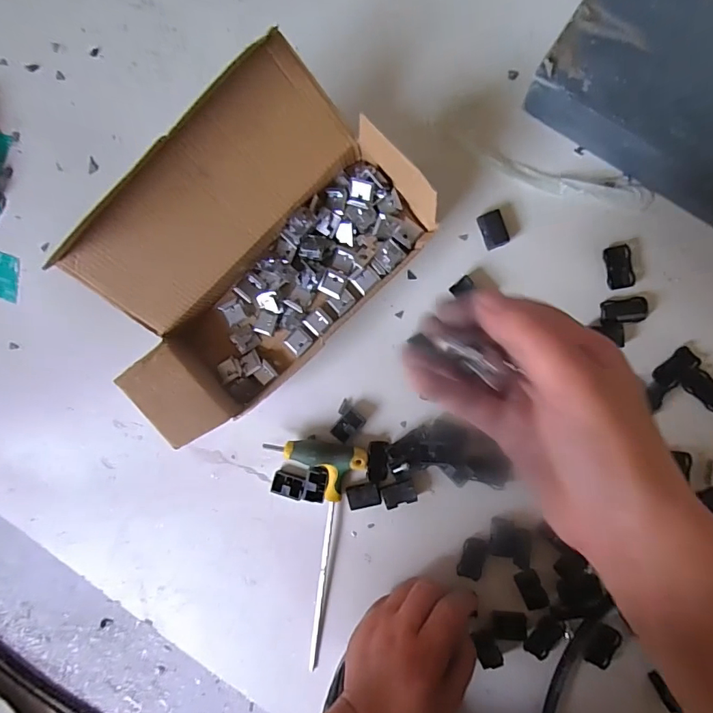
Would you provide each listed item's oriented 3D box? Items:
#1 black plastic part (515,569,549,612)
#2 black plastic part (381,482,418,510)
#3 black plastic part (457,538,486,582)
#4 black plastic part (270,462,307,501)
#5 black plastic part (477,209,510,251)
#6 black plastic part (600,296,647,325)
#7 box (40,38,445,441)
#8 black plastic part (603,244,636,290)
[{"bbox_3d":[0.143,0.190,0.380,0.019,0.004,0.033,-25,89,8],"label":"black plastic part"},{"bbox_3d":[0.036,0.115,0.394,0.027,0.012,0.018,-20,90,8],"label":"black plastic part"},{"bbox_3d":[0.097,0.168,0.390,0.019,0.004,0.034,15,95,7],"label":"black plastic part"},{"bbox_3d":[-0.058,0.108,0.405,0.030,0.012,0.026,13,95,7],"label":"black plastic part"},{"bbox_3d":[0.110,-0.102,0.374,0.019,0.008,0.028,-19,90,8],"label":"black plastic part"},{"bbox_3d":[0.209,-0.036,0.365,0.034,0.004,0.018,-6,92,8],"label":"black plastic part"},{"bbox_3d":[-0.083,-0.072,0.356,0.268,0.104,0.151,-44,87,8],"label":"box"},{"bbox_3d":[0.206,-0.070,0.364,0.021,0.004,0.033,-10,91,8],"label":"black plastic part"}]

